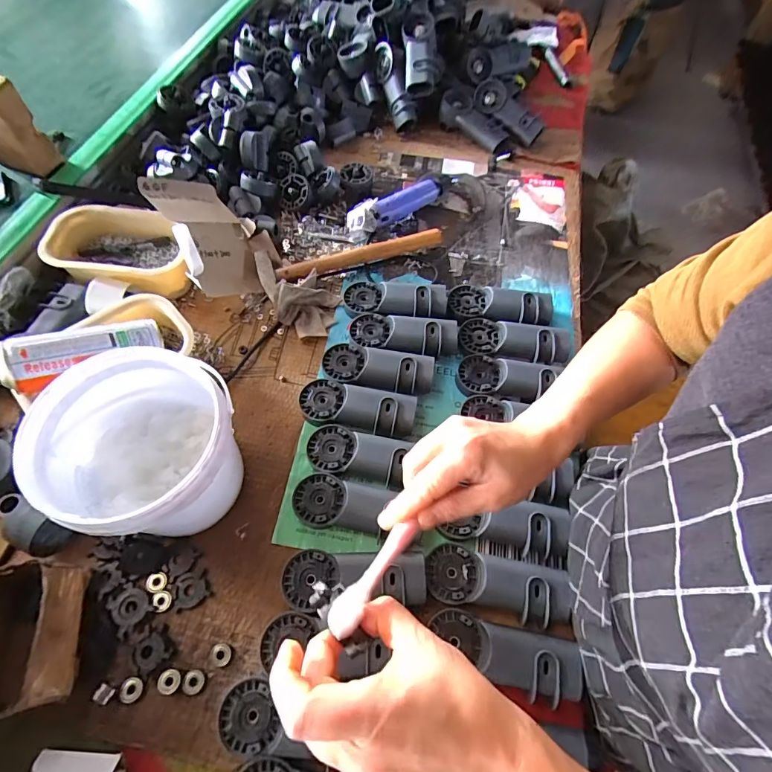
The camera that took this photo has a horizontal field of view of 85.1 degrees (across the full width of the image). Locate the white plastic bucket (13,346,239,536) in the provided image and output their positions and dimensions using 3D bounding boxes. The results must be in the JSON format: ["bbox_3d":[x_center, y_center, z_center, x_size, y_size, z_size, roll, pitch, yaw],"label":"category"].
[{"bbox_3d":[-0.251,0.076,0.466,0.177,0.178,0.180,2,62,-3],"label":"white plastic bucket"}]

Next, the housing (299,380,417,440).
[{"bbox_3d":[-0.040,0.031,0.589,0.162,0.041,0.070,12,62,2],"label":"housing"}]

